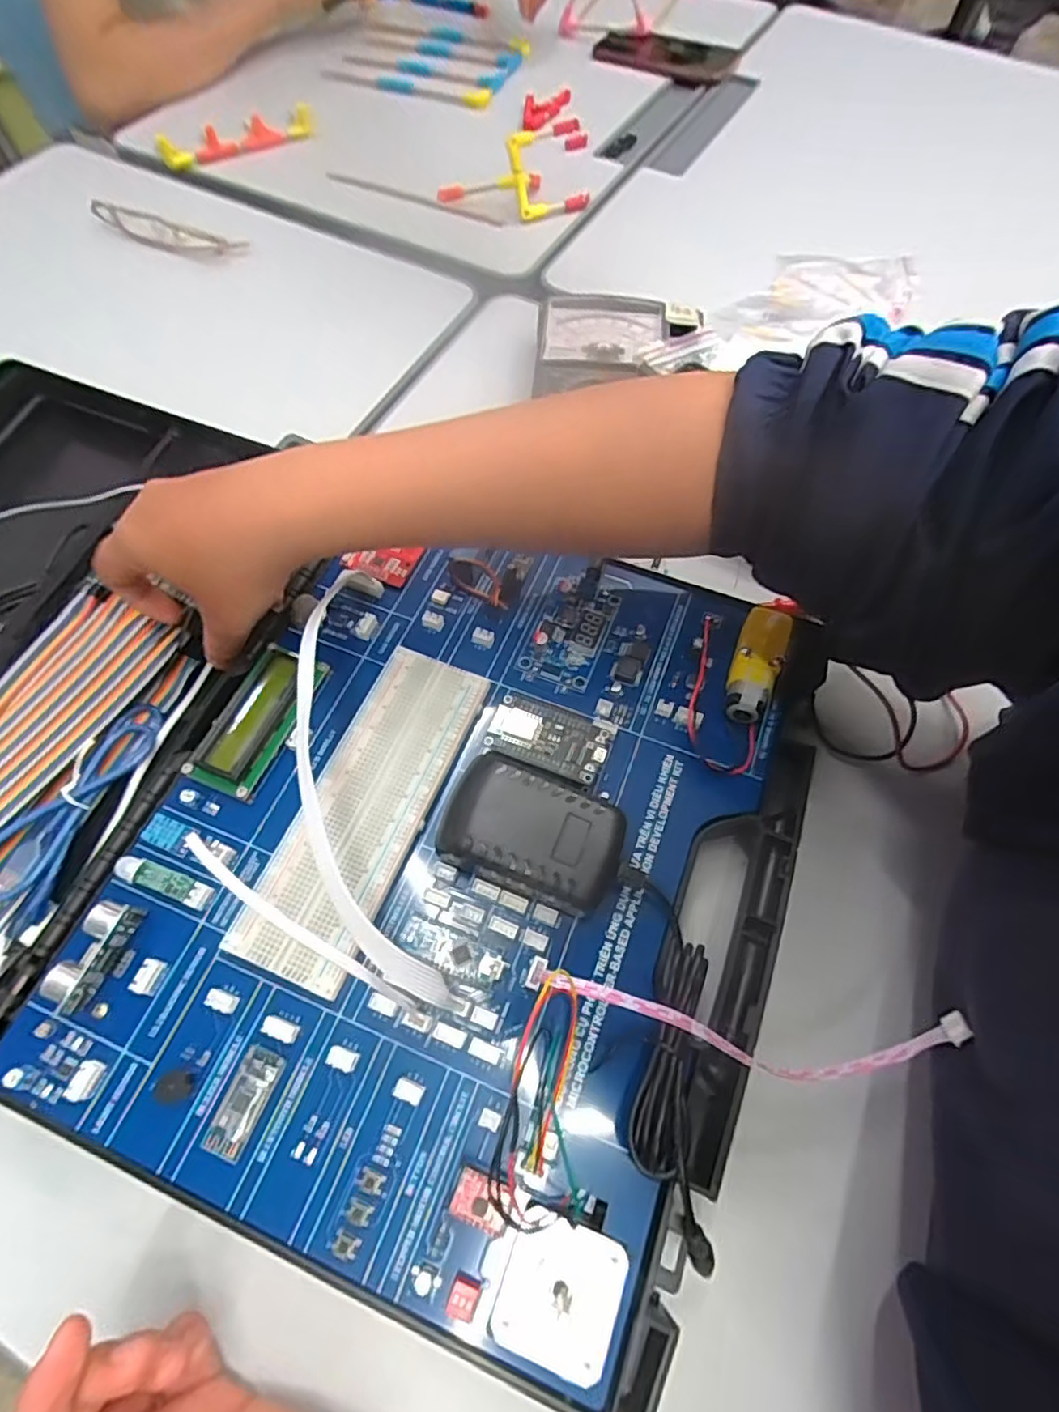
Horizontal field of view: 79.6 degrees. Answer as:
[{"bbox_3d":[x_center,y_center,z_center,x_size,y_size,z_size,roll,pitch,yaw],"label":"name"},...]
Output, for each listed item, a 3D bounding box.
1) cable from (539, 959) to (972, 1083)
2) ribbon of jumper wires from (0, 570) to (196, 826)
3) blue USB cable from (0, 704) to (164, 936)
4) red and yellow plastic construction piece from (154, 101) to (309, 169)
[{"bbox_3d":[0.083,0.130,0.258,0.169,0.027,0.031,7,63,4],"label":"cable"},{"bbox_3d":[-0.271,0.018,0.329,0.075,0.015,0.190,22,62,11],"label":"ribbon of jumper wires"},{"bbox_3d":[-0.234,0.048,0.326,0.038,0.013,0.118,19,65,8],"label":"blue USB cable"},{"bbox_3d":[-0.286,-0.559,0.622,0.147,0.020,0.029,-28,66,-14],"label":"red and yellow plastic construction piece"}]

